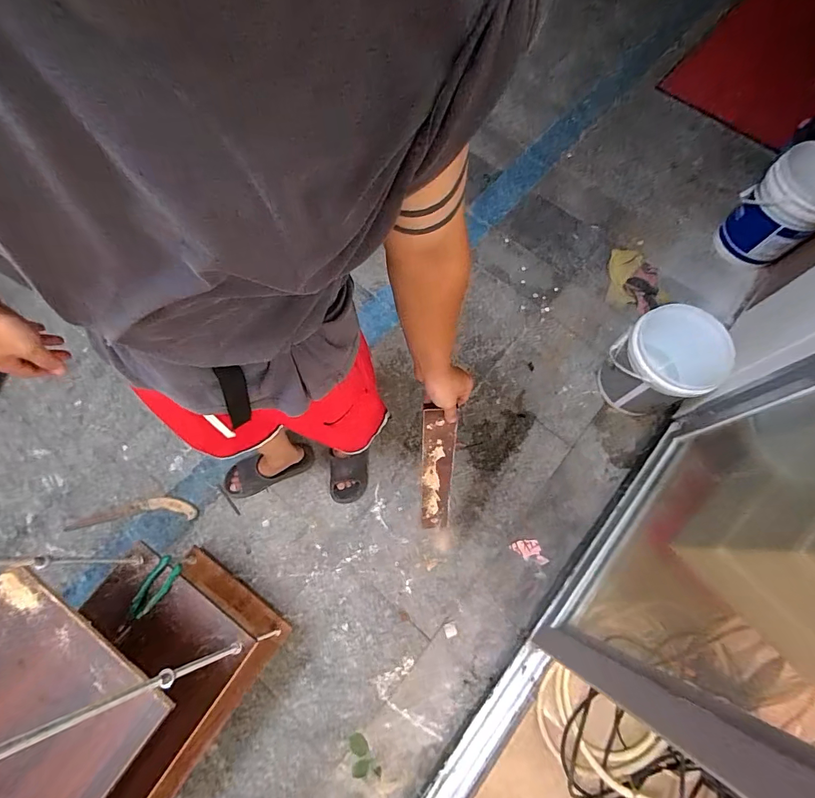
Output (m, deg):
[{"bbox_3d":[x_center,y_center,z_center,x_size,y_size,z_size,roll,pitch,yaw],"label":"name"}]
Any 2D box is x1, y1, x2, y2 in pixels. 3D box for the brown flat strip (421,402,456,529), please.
[{"bbox_3d":[0.063,0.165,0.889,0.065,0.388,0.022,-8,41,-6],"label":"brown flat strip"}]

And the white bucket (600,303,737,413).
[{"bbox_3d":[0.886,-0.126,1.468,0.345,0.314,0.310,-27,73,-12],"label":"white bucket"}]

